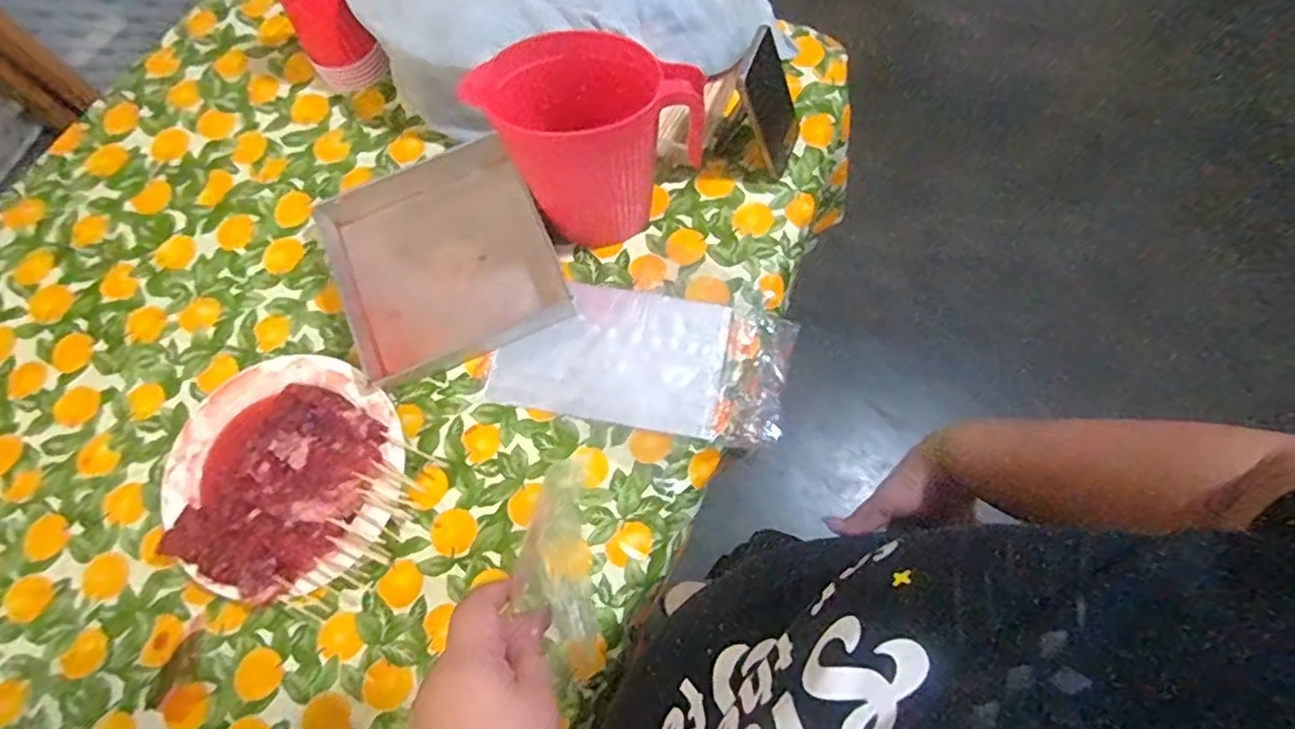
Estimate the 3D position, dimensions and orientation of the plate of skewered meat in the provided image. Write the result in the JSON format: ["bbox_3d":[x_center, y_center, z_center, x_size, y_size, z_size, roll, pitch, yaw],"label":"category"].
[{"bbox_3d":[-0.382,0.113,0.700,0.244,0.046,0.242,0,72,1],"label":"plate of skewered meat"}]

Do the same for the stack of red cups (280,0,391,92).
[{"bbox_3d":[-0.385,-0.407,0.810,0.082,0.144,0.079,-33,74,-9],"label":"stack of red cups"}]

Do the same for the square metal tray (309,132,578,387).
[{"bbox_3d":[-0.239,-0.126,0.772,0.240,0.030,0.249,-23,73,-6],"label":"square metal tray"}]

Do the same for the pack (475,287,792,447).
[{"bbox_3d":[-0.005,-0.009,0.740,0.316,0.015,0.155,11,73,5],"label":"pack"}]

